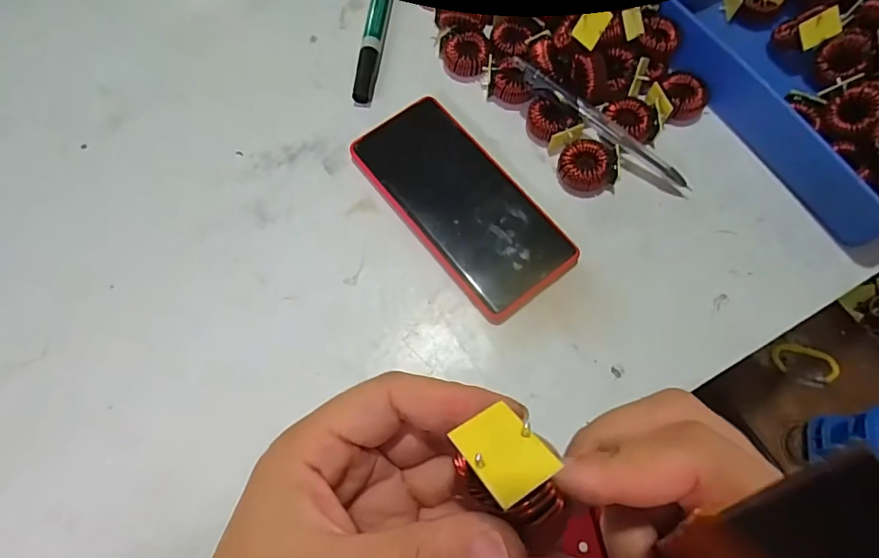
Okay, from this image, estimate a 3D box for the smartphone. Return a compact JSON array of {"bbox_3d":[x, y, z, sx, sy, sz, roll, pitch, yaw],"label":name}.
[{"bbox_3d":[0.014,-0.053,0.333,0.075,0.010,0.164,-36,75,-12],"label":"smartphone"}]

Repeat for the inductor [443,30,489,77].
[{"bbox_3d":[0.020,-0.174,0.378,0.034,0.023,0.030,11,71,3],"label":"inductor"}]

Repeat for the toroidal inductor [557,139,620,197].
[{"bbox_3d":[0.105,-0.079,0.338,0.040,0.017,0.035,7,71,2],"label":"toroidal inductor"}]

